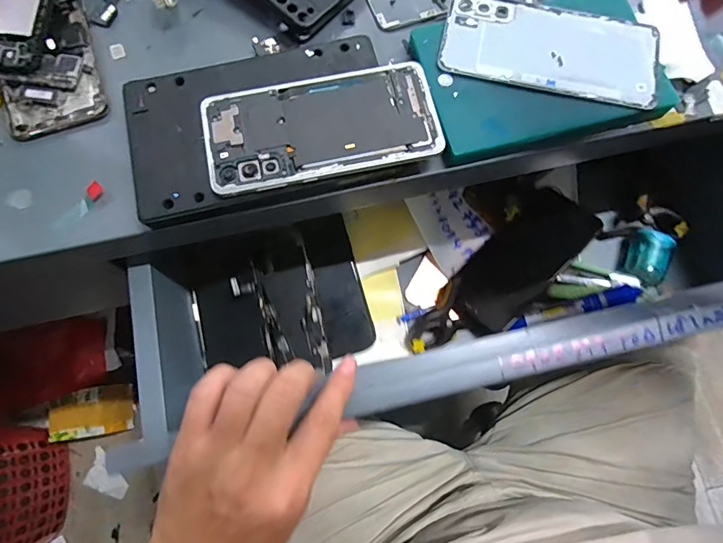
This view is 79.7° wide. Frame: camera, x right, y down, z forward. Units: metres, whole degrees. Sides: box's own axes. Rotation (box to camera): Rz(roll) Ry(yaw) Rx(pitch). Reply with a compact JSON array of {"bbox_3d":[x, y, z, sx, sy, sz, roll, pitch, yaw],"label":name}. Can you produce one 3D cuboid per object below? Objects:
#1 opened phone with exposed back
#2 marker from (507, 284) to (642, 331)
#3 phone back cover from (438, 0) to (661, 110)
[{"bbox_3d":[-0.026,-0.097,0.291,0.153,0.007,0.071,-12,74,-4],"label":"opened phone with exposed back"},{"bbox_3d":[0.204,0.035,0.416,0.123,0.017,0.016,-17,74,9],"label":"marker"},{"bbox_3d":[0.136,-0.160,0.312,0.151,0.009,0.071,14,74,4],"label":"phone back cover"}]

